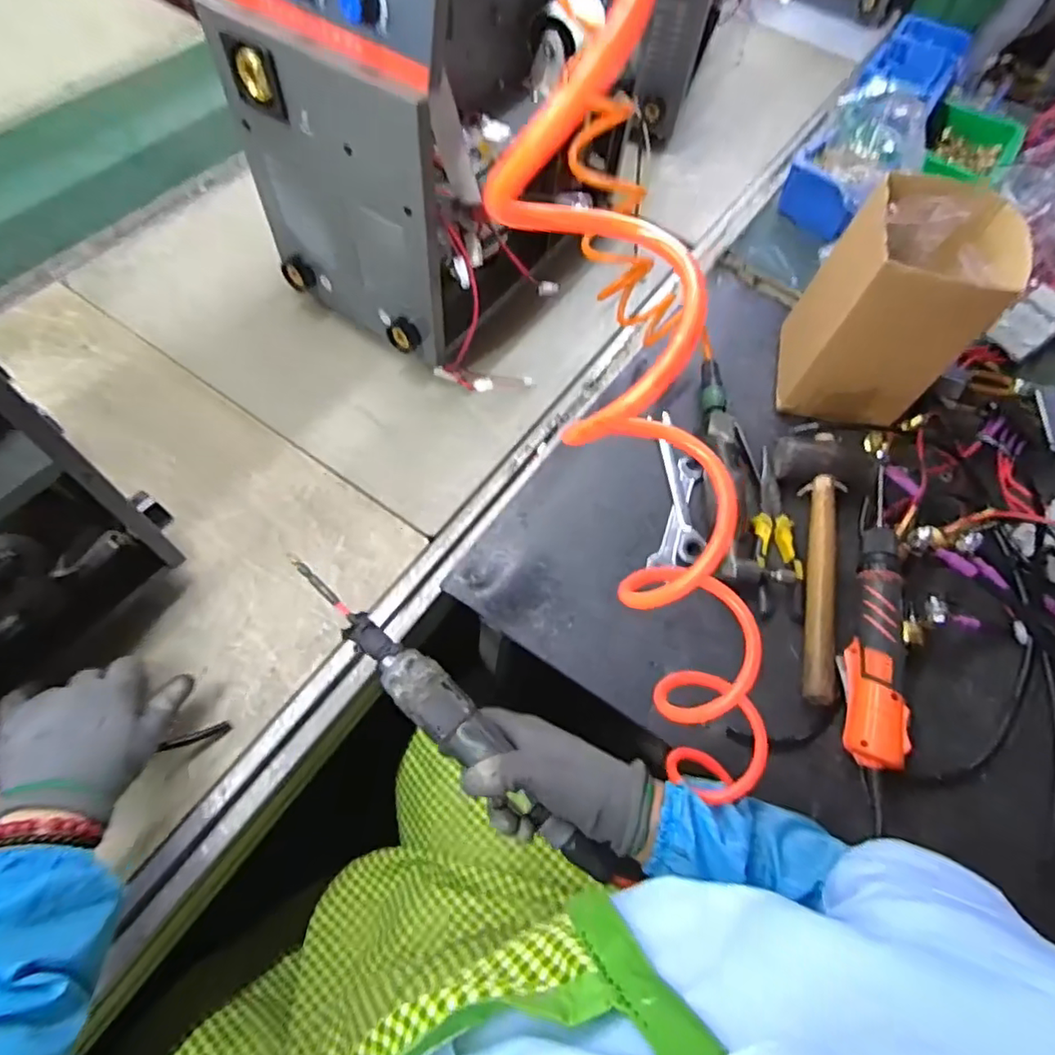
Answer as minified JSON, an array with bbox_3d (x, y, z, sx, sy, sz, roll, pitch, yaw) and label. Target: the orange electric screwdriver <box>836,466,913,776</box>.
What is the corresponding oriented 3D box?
[{"bbox_3d":[0.340,0.077,0.575,0.057,0.049,0.301,15,62,3],"label":"orange electric screwdriver"}]

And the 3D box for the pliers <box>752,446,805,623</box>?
[{"bbox_3d":[0.265,0.003,0.628,0.045,0.019,0.196,8,62,-1],"label":"pliers"}]

